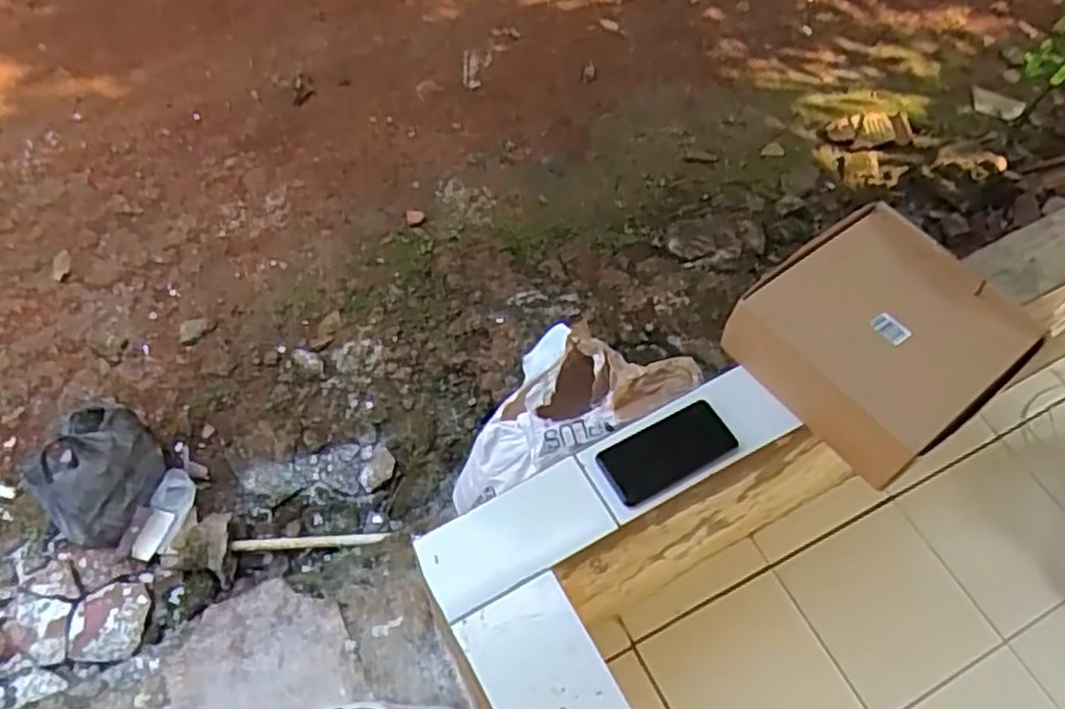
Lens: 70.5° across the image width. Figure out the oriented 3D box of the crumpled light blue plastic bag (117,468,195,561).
[{"bbox_3d":[-0.753,0.330,1.534,0.085,0.065,0.192,22,68,12],"label":"crumpled light blue plastic bag"}]

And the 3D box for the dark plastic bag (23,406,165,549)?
[{"bbox_3d":[-0.856,0.237,1.501,0.179,0.179,0.262,21,62,9],"label":"dark plastic bag"}]

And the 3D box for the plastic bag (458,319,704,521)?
[{"bbox_3d":[0.022,0.073,1.111,0.402,0.105,0.181,-33,58,10],"label":"plastic bag"}]

